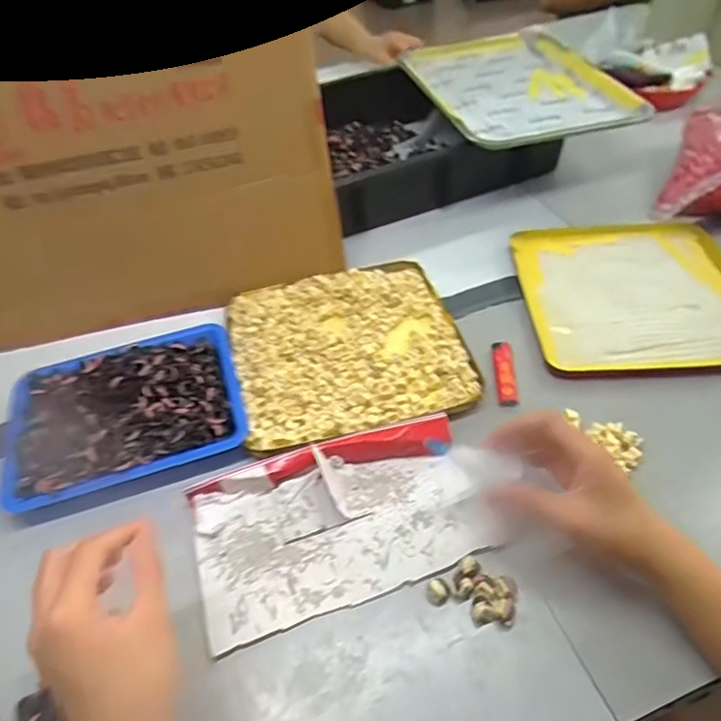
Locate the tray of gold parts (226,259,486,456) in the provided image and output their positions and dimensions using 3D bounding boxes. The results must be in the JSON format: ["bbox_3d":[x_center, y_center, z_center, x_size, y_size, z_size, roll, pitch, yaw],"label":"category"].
[{"bbox_3d":[-0.015,-0.018,0.593,0.234,0.023,0.234,-14,47,-8],"label":"tray of gold parts"}]

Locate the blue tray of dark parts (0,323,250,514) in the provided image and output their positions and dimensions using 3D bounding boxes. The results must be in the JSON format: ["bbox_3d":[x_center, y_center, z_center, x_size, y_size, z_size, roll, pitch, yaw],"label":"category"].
[{"bbox_3d":[-0.229,0.045,0.537,0.217,0.027,0.167,-16,47,-10],"label":"blue tray of dark parts"}]

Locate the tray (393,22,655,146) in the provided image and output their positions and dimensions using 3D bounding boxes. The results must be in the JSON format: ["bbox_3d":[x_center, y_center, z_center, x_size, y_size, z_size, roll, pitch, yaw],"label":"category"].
[{"bbox_3d":[0.216,-0.426,0.835,0.255,0.031,0.365,-13,47,-7],"label":"tray"}]

